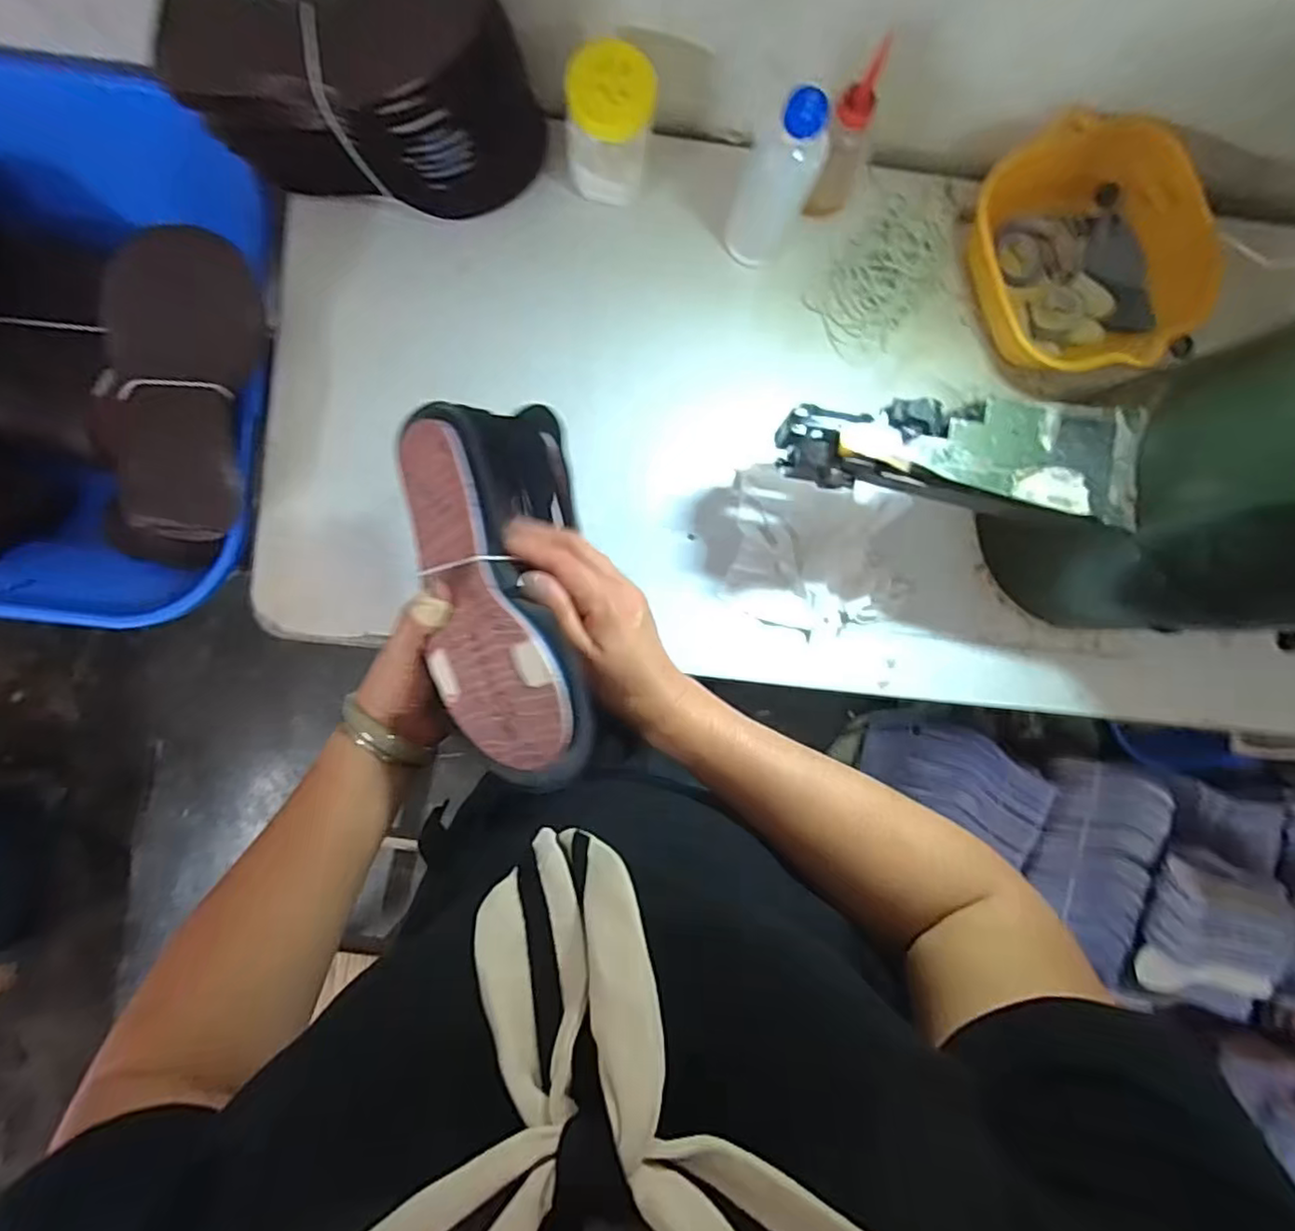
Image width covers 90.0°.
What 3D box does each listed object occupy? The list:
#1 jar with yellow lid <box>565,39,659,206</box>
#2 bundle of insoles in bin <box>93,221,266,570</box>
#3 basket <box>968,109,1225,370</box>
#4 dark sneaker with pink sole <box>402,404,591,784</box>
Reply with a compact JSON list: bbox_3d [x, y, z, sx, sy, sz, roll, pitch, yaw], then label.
[{"bbox_3d":[-0.031,-0.426,0.569,0.073,0.103,0.068,6,89,-2],"label":"jar with yellow lid"},{"bbox_3d":[-0.427,-0.194,0.578,0.096,0.094,0.267,10,89,-2],"label":"bundle of insoles in bin"},{"bbox_3d":[0.404,-0.332,0.608,0.204,0.074,0.217,-16,90,-2],"label":"basket"},{"bbox_3d":[-0.093,-0.024,0.432,0.107,0.097,0.250,-19,82,23],"label":"dark sneaker with pink sole"}]

